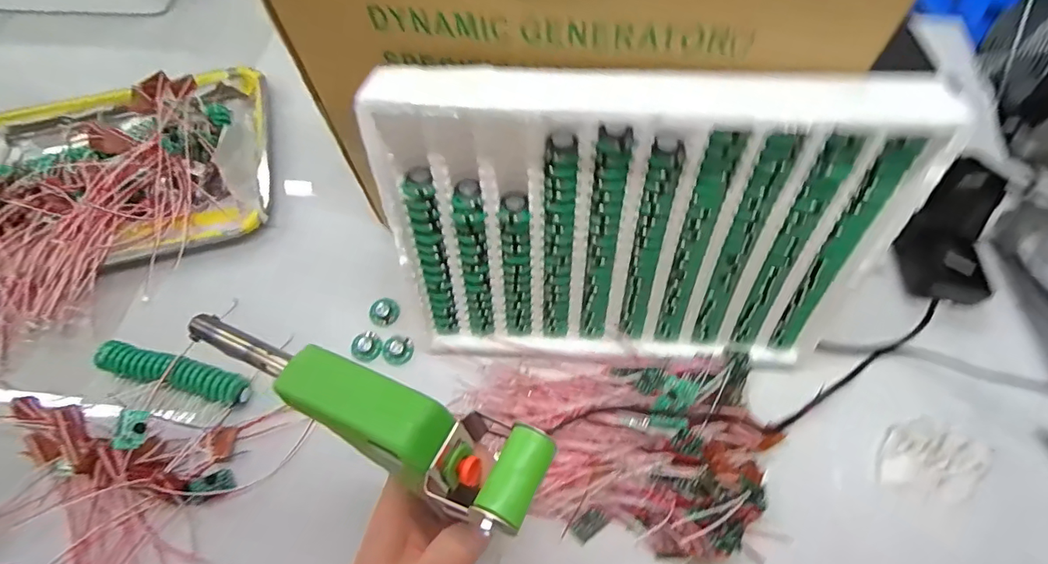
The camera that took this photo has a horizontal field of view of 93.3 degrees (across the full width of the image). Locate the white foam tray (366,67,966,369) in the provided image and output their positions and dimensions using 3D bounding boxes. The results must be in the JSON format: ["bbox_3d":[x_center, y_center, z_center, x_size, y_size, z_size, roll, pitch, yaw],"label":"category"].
[{"bbox_3d":[0.075,-0.031,0.362,0.329,0.248,0.035,3,47,4],"label":"white foam tray"}]

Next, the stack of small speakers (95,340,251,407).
[{"bbox_3d":[-0.323,0.084,0.456,0.143,0.034,0.027,12,63,9],"label":"stack of small speakers"}]

